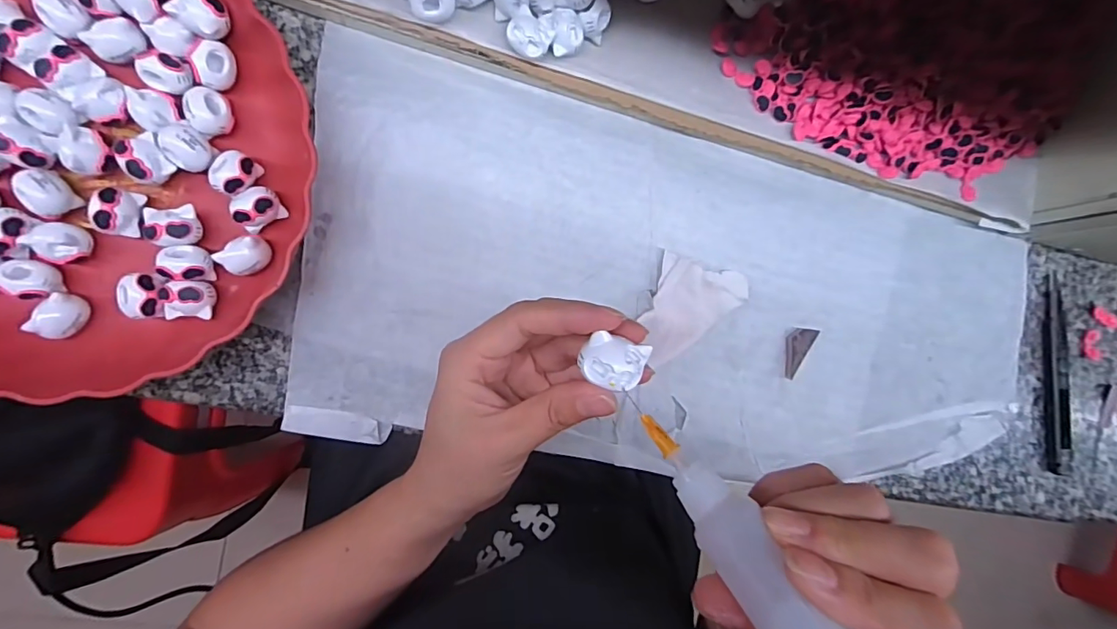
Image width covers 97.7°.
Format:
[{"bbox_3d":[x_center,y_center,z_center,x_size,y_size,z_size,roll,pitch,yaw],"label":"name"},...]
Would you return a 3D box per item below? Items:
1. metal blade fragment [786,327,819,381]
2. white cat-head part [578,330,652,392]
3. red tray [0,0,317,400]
[{"bbox_3d":[0.168,0.025,0.345,0.018,0.006,0.038,33,87,-7],"label":"metal blade fragment"},{"bbox_3d":[0.022,0.019,0.186,0.025,0.007,0.019,15,86,-7],"label":"white cat-head part"},{"bbox_3d":[-0.262,-0.088,0.266,0.242,0.054,0.243,44,86,-6],"label":"red tray"}]

